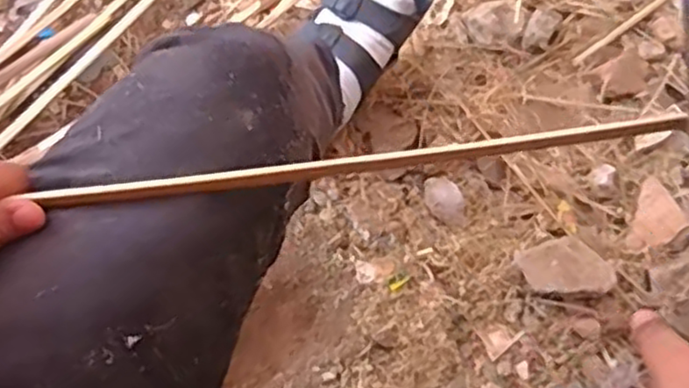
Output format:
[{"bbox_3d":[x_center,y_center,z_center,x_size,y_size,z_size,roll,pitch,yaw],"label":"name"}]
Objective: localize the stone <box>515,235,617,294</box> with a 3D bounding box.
[{"bbox_3d":[0.251,0.090,0.809,0.093,0.050,0.072,-15,70,-11],"label":"stone"}]

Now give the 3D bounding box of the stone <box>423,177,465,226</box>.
[{"bbox_3d":[0.122,0.008,0.844,0.040,0.020,0.063,-39,76,-15],"label":"stone"}]

